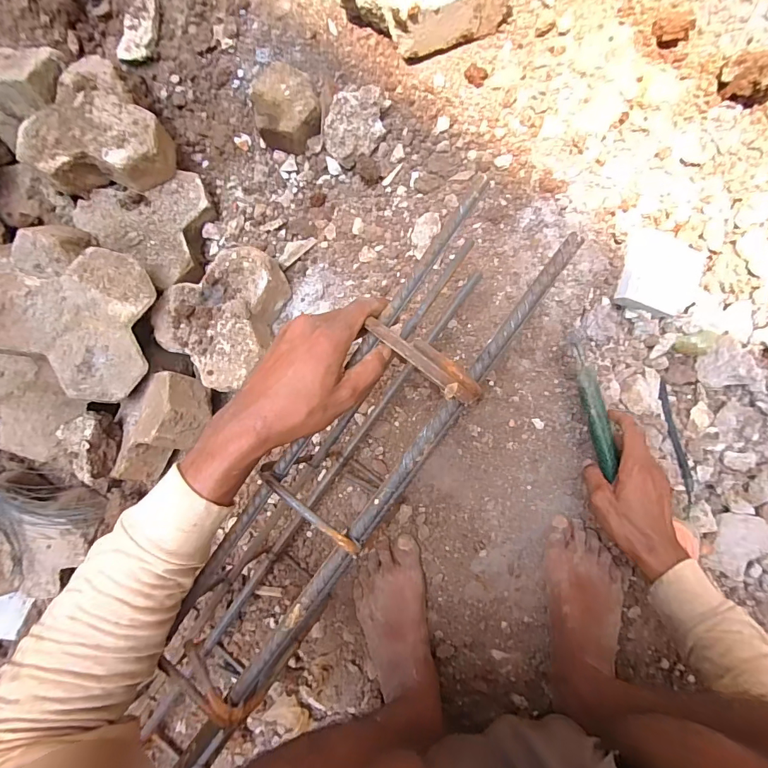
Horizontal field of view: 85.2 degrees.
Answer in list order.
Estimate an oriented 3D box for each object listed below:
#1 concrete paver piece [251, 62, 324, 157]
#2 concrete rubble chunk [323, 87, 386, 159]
[{"bbox_3d":[-0.147,-0.415,0.632,0.104,0.057,0.108,-30,85,9],"label":"concrete paver piece"},{"bbox_3d":[-0.045,-0.382,0.620,0.090,0.031,0.088,0,90,10],"label":"concrete rubble chunk"}]

